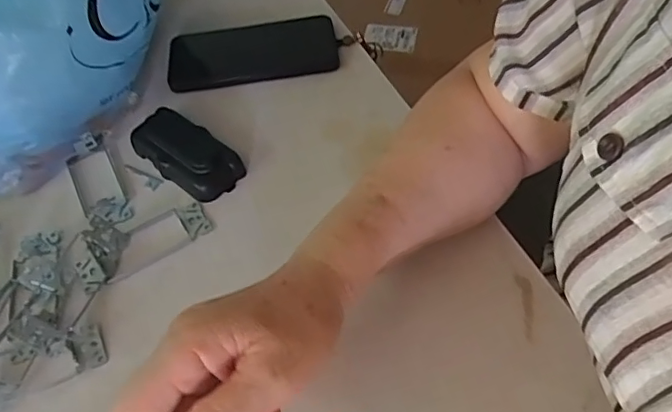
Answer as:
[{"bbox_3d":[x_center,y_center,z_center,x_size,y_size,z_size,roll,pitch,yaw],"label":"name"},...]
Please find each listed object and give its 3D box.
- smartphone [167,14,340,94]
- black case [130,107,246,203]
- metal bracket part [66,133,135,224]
[{"bbox_3d":[-0.083,-0.156,0.559,0.164,0.011,0.084,-7,55,0],"label":"smartphone"},{"bbox_3d":[-0.130,-0.048,0.479,0.106,0.026,0.052,34,64,25],"label":"black case"},{"bbox_3d":[-0.208,-0.025,0.473,0.038,0.022,0.100,-26,57,-13],"label":"metal bracket part"}]

